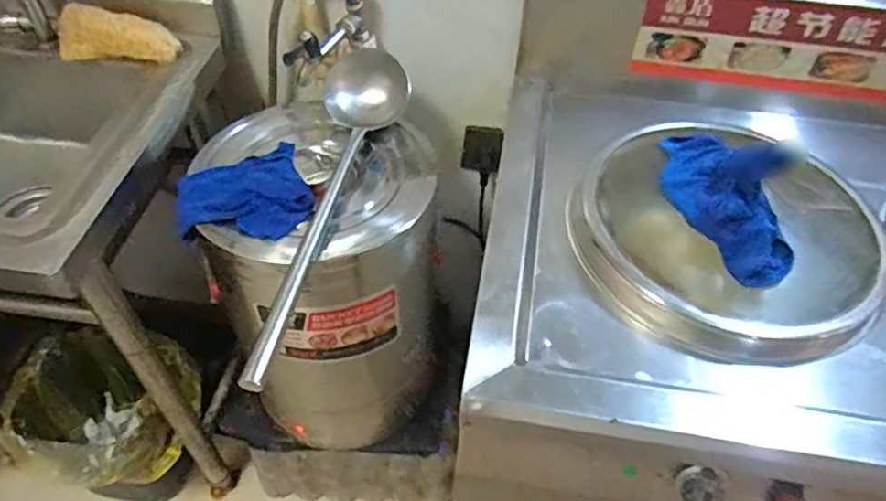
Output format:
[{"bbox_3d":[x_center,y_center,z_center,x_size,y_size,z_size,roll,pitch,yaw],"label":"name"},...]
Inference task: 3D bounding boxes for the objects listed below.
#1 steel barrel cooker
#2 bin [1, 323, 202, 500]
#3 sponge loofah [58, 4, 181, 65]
[{"bbox_3d":[-0.173,0.059,0.999,0.311,0.464,0.329,-9,50,-9],"label":"steel barrel cooker"},{"bbox_3d":[-0.610,0.342,1.208,0.321,0.311,0.279,25,53,19],"label":"bin"},{"bbox_3d":[-0.460,-0.301,0.895,0.156,0.067,0.053,2,47,-19],"label":"sponge loofah"}]

